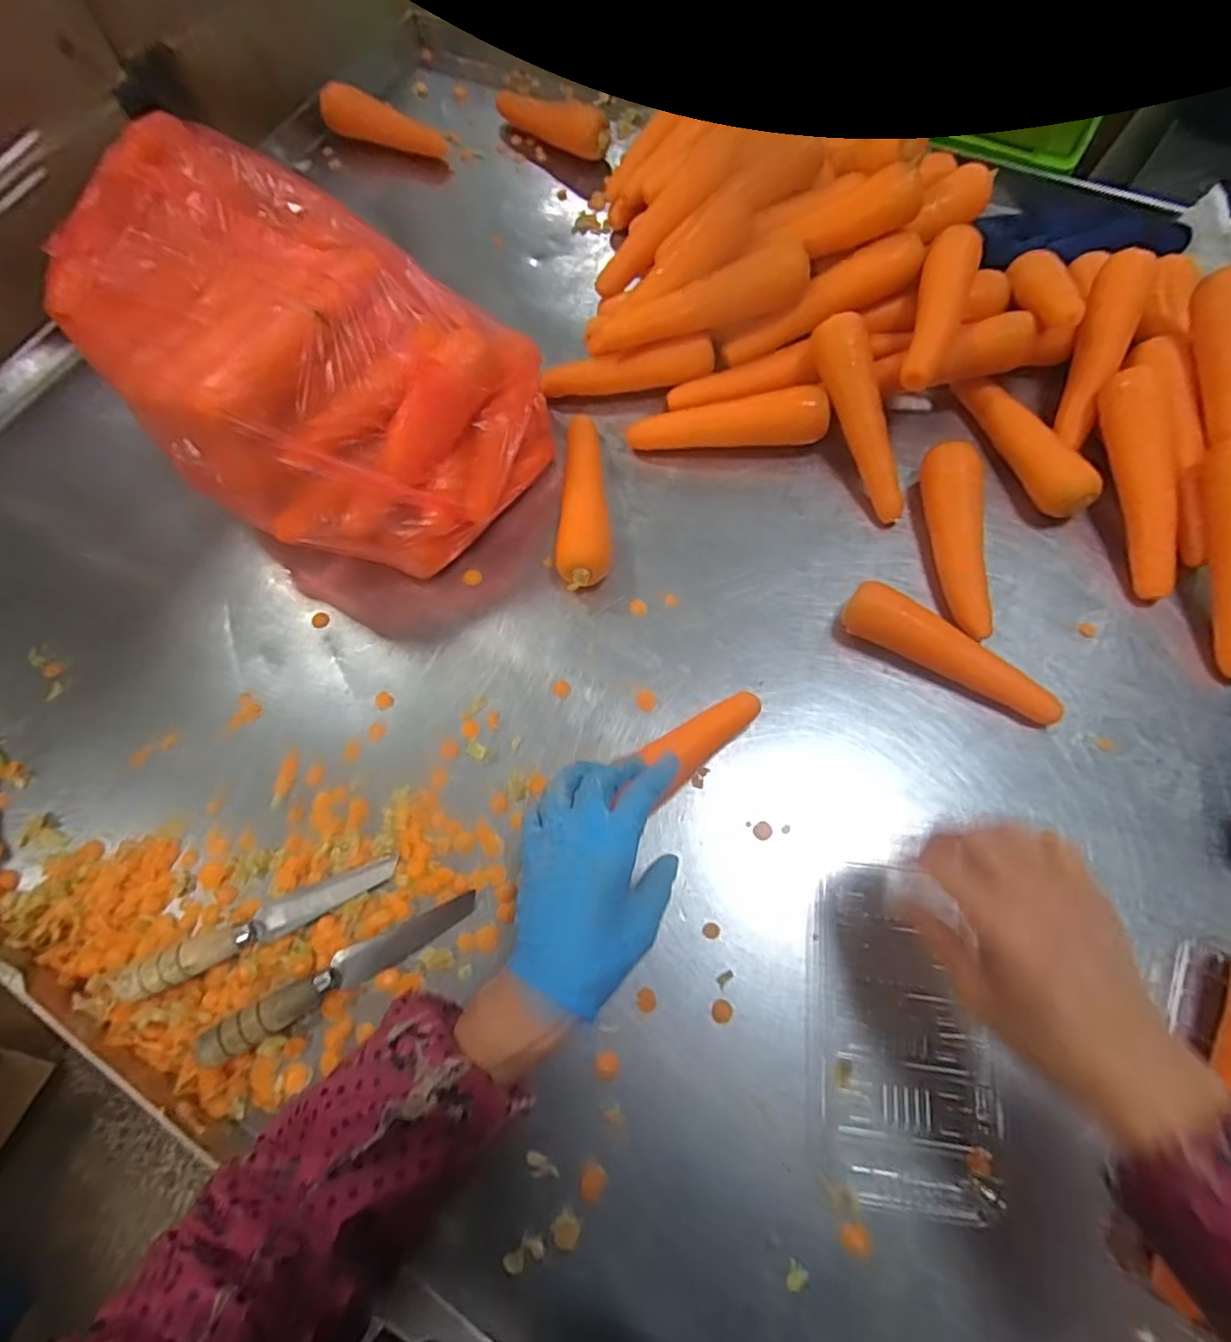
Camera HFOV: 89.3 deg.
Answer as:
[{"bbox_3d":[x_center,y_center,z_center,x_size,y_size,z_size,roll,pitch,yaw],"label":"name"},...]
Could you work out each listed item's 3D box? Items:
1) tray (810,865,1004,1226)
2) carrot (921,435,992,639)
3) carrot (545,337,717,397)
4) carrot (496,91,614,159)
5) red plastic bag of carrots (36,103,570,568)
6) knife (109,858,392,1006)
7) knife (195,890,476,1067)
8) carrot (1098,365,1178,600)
[{"bbox_3d":[0.192,0.243,0.424,0.111,0.021,0.201,3,68,4],"label":"tray"},{"bbox_3d":[0.295,-0.116,0.541,0.043,0.050,0.174,1,68,3],"label":"carrot"},{"bbox_3d":[0.012,-0.300,0.617,0.167,0.035,0.026,-4,68,1],"label":"carrot"},{"bbox_3d":[-0.079,-0.697,0.796,0.170,0.056,0.047,39,77,16],"label":"carrot"},{"bbox_3d":[-0.301,-0.286,0.572,0.458,0.183,0.271,34,75,15],"label":"red plastic bag of carrots"},{"bbox_3d":[-0.266,0.190,0.466,0.204,0.021,0.024,-25,69,-7],"label":"knife"},{"bbox_3d":[-0.197,0.218,0.451,0.201,0.021,0.025,-28,70,-8],"label":"knife"},{"bbox_3d":[0.449,-0.160,0.530,0.034,0.034,0.193,-4,87,1],"label":"carrot"}]

